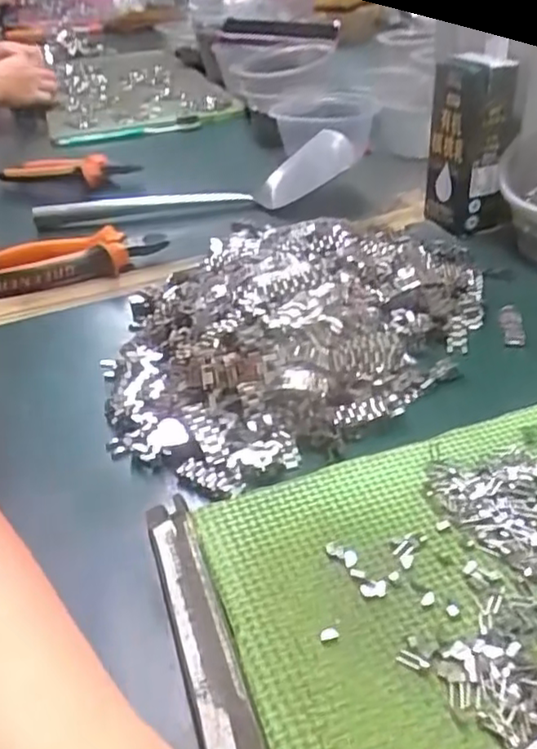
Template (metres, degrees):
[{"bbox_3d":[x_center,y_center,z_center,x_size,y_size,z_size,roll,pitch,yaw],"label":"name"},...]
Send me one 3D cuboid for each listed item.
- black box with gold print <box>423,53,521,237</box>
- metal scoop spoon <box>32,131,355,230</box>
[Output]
[{"bbox_3d":[0.169,-0.190,0.543,0.046,0.137,0.062,-17,38,-21],"label":"black box with gold print"},{"bbox_3d":[-0.065,-0.193,0.651,0.331,0.069,0.050,-15,37,-14],"label":"metal scoop spoon"}]

